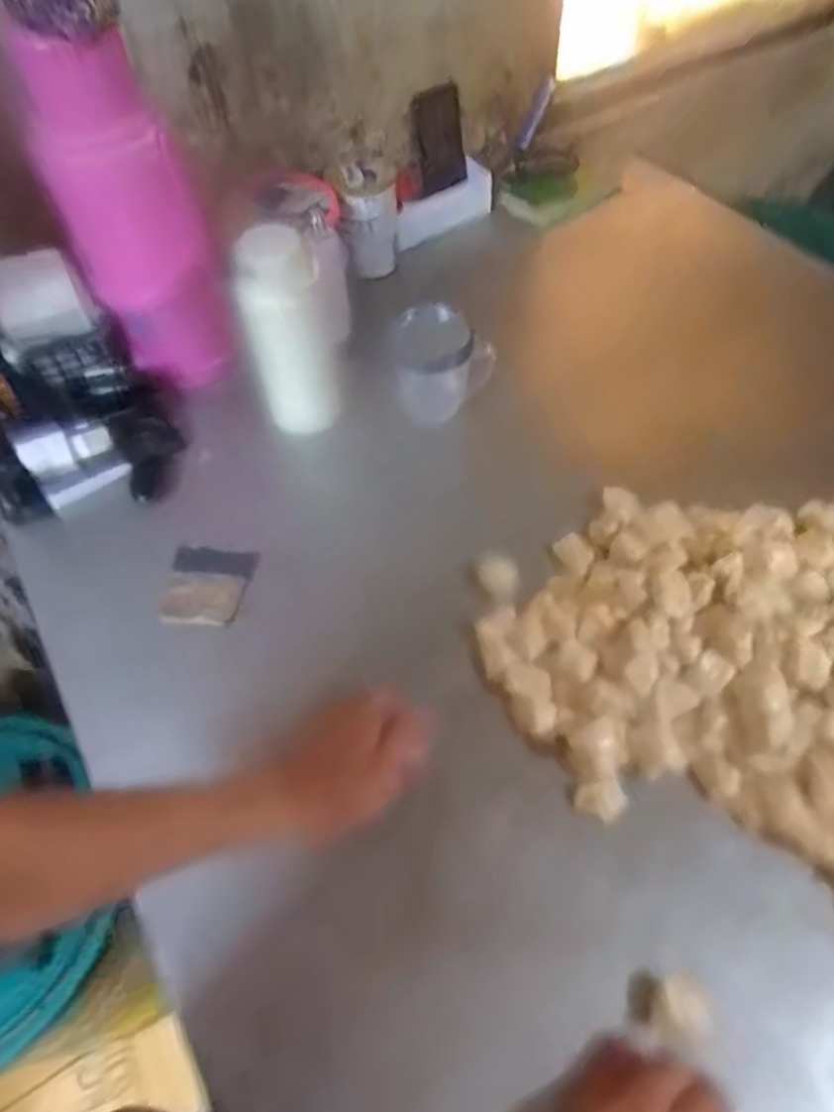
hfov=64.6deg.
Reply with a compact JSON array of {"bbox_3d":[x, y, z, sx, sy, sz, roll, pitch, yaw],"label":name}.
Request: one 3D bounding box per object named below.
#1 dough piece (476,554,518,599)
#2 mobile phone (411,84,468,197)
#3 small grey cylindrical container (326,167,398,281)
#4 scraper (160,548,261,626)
[{"bbox_3d":[0.080,0.020,0.658,0.034,0.029,0.038,-38,62,-20],"label":"dough piece"},{"bbox_3d":[0.039,-0.682,1.085,0.096,0.150,0.017,-28,54,-12],"label":"mobile phone"},{"bbox_3d":[-0.075,-0.483,0.967,0.090,0.140,0.099,-1,56,2],"label":"small grey cylindrical container"},{"bbox_3d":[-0.223,0.030,0.695,0.090,0.022,0.093,4,43,3],"label":"scraper"}]

